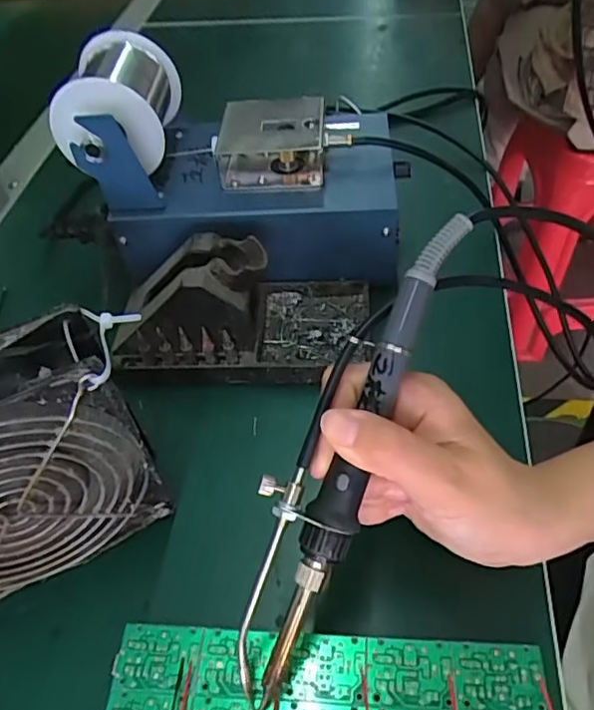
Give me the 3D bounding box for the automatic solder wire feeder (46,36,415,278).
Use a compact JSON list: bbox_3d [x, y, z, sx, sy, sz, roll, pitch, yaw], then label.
[{"bbox_3d":[-0.036,-0.121,0.388,0.205,0.125,0.118,1,50,6],"label":"automatic solder wire feeder"}]

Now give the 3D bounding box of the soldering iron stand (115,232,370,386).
[{"bbox_3d":[-0.033,-0.033,0.355,0.153,0.066,0.077,-1,50,4],"label":"soldering iron stand"}]

